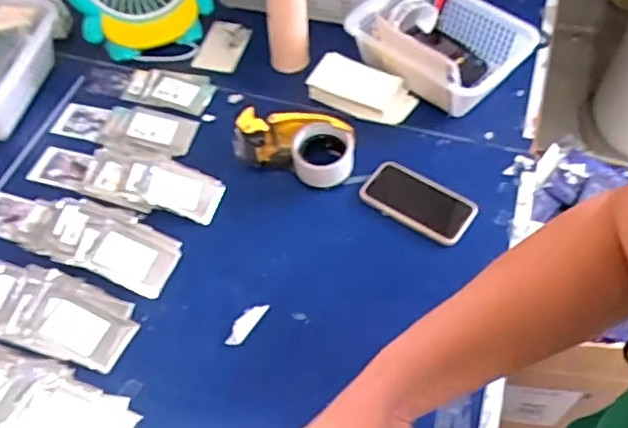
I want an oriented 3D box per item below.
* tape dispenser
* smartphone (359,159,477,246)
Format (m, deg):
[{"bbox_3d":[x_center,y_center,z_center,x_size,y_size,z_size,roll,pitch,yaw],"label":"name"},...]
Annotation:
[{"bbox_3d":[-0.032,-0.097,0.889,0.180,0.073,0.087,9,55,9],"label":"tape dispenser"},{"bbox_3d":[0.148,-0.020,0.864,0.154,0.012,0.089,29,60,22],"label":"smartphone"}]

